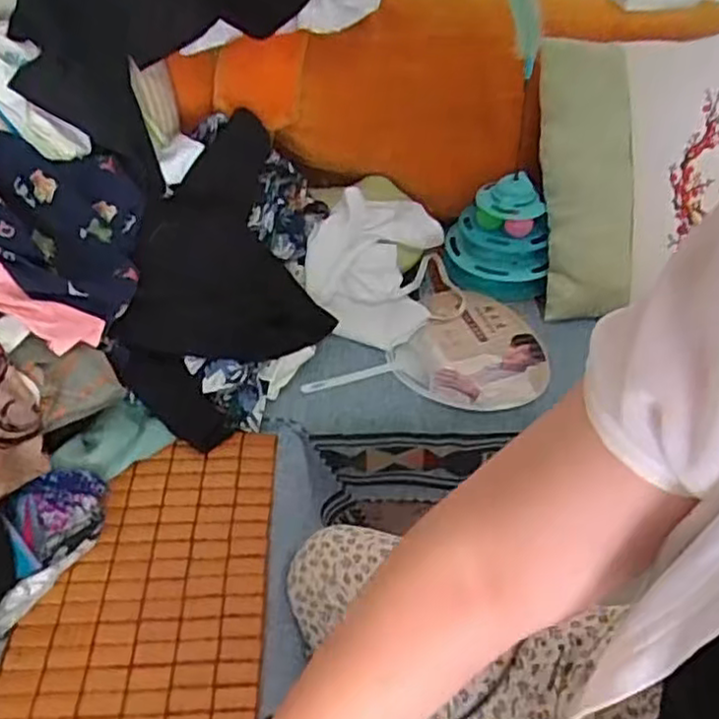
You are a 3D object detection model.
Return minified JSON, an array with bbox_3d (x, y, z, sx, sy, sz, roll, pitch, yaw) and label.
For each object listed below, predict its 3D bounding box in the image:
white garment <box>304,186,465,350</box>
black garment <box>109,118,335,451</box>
[{"bbox_3d":[0.029,-0.137,1.040,0.217,0.052,0.227,3,75,-11],"label":"white garment"},{"bbox_3d":[-0.162,-0.140,0.933,0.228,0.117,0.498,4,63,1],"label":"black garment"}]

